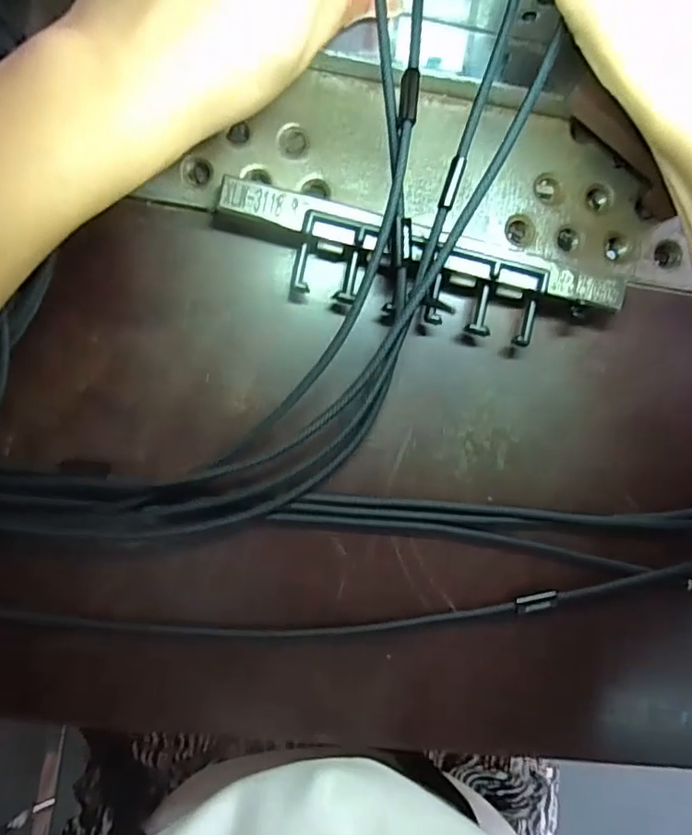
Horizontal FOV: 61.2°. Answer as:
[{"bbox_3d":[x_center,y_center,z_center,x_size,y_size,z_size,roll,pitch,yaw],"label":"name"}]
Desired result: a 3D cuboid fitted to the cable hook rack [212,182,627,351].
[{"bbox_3d":[0.032,-0.059,0.256,0.107,0.022,0.031,13,89,-6],"label":"cable hook rack"}]

